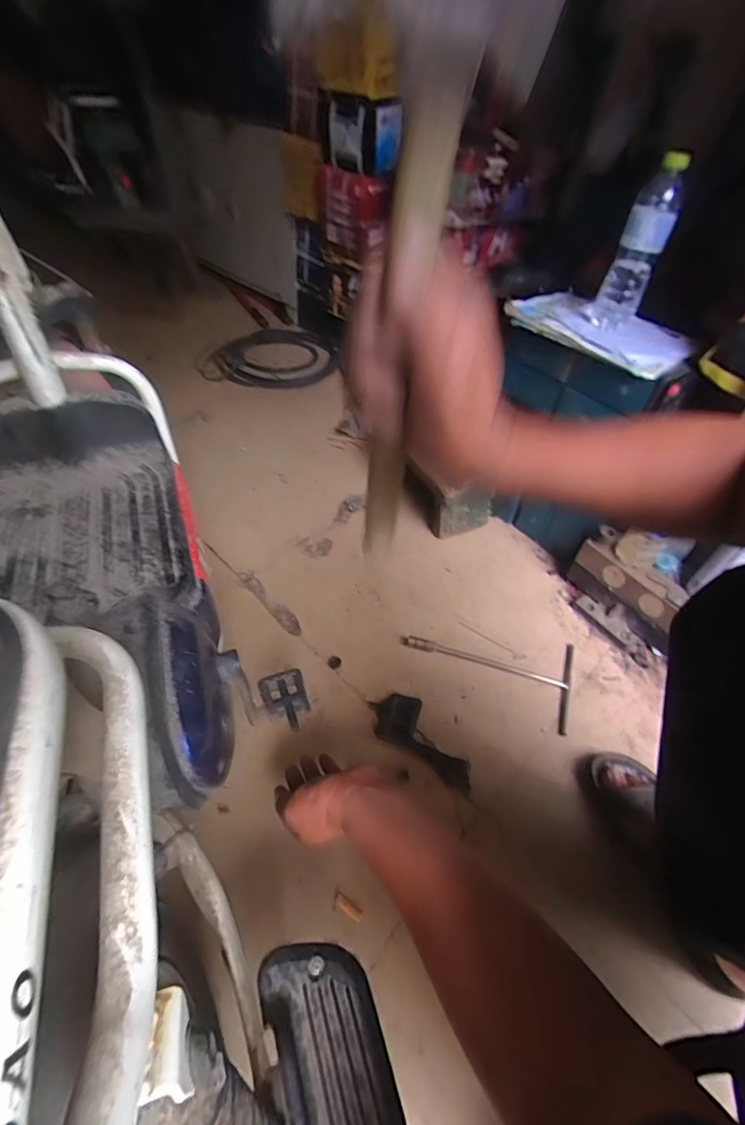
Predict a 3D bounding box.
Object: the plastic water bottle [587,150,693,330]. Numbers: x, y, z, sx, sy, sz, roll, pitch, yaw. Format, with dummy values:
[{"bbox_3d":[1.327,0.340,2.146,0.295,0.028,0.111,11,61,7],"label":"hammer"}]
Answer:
[{"bbox_3d":[0.438,-0.518,0.750,0.071,0.226,0.077,21,49,14],"label":"plastic water bottle"}]

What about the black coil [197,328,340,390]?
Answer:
[{"bbox_3d":[-0.334,-0.727,1.574,0.455,0.073,0.419,0,47,-5],"label":"black coil"}]

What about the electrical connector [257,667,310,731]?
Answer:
[{"bbox_3d":[-0.108,0.173,0.578,0.054,0.021,0.079,-19,52,-21],"label":"electrical connector"}]

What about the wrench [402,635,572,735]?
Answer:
[{"bbox_3d":[0.208,0.169,0.828,0.300,0.015,0.174,18,48,11],"label":"wrench"}]

